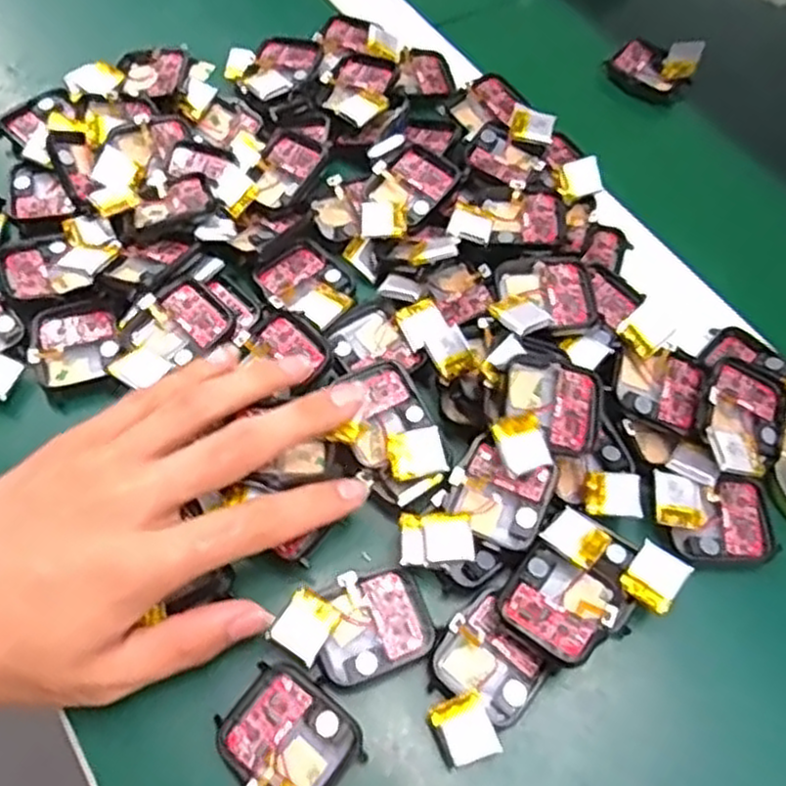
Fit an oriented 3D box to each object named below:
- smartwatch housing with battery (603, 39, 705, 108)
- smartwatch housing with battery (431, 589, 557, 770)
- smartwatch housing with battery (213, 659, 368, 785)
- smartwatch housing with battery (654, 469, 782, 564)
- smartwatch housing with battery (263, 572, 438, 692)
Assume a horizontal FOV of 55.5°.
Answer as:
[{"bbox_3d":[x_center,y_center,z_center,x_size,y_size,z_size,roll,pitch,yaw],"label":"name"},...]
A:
[{"bbox_3d":[0.156,-0.196,0.445,0.046,0.020,0.043,40,66,17],"label":"smartwatch housing with battery"},{"bbox_3d":[0.031,0.105,0.271,0.037,0.016,0.052,35,65,15],"label":"smartwatch housing with battery"},{"bbox_3d":[-0.037,0.126,0.256,0.049,0.015,0.048,37,65,16],"label":"smartwatch housing with battery"},{"bbox_3d":[0.129,0.051,0.303,0.049,0.018,0.034,1,61,-3],"label":"smartwatch housing with battery"},{"bbox_3d":[-0.014,0.088,0.277,0.055,0.016,0.038,-19,64,-13],"label":"smartwatch housing with battery"}]

